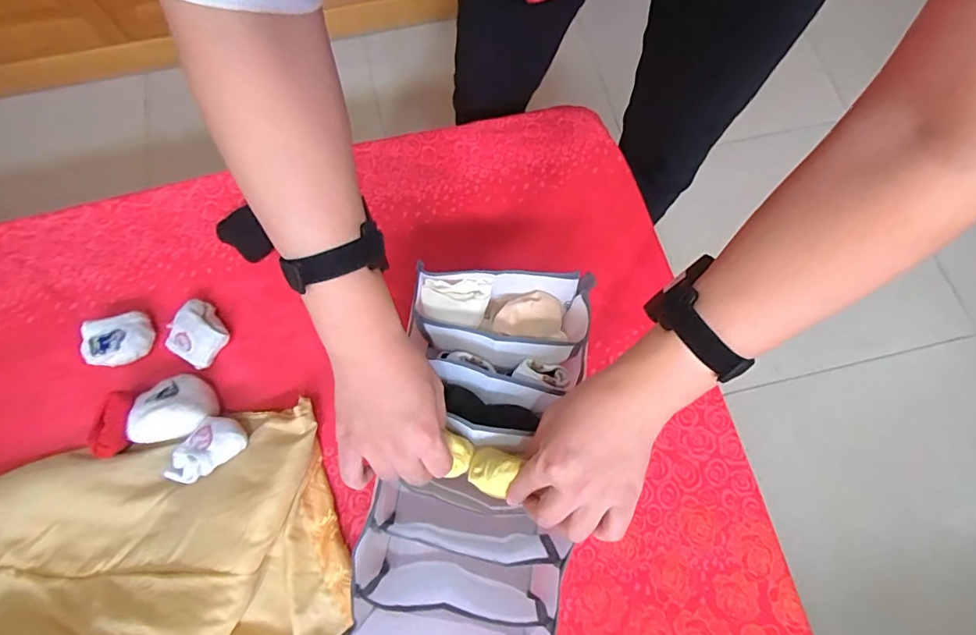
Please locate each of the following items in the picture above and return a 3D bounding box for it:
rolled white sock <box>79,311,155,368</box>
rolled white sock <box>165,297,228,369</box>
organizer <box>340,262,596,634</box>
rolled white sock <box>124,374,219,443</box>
[{"bbox_3d":[-0.444,0.026,0.578,0.072,0.045,0.067,2,72,0],"label":"rolled white sock"},{"bbox_3d":[-0.353,0.017,0.581,0.073,0.036,0.065,34,75,10],"label":"rolled white sock"},{"bbox_3d":[-0.014,0.146,0.490,0.202,0.112,0.398,12,87,5],"label":"organizer"},{"bbox_3d":[-0.355,0.104,0.539,0.085,0.056,0.069,-35,75,-11],"label":"rolled white sock"}]

